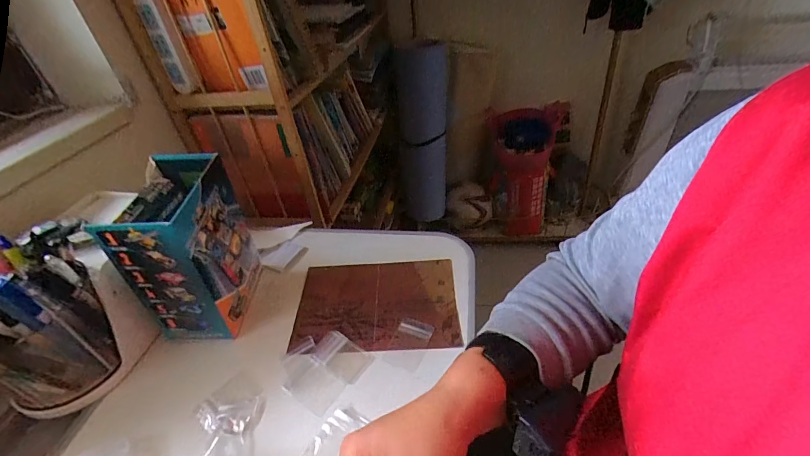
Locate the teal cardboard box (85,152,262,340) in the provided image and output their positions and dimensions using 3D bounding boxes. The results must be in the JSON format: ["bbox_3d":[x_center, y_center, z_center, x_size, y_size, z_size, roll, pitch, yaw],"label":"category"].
[{"bbox_3d":[-0.238,0.028,0.438,0.082,0.175,0.127,-4,39,4],"label":"teal cardboard box"}]

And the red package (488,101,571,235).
[{"bbox_3d":[0.480,-0.237,1.569,0.249,0.501,0.221,10,42,21],"label":"red package"}]

